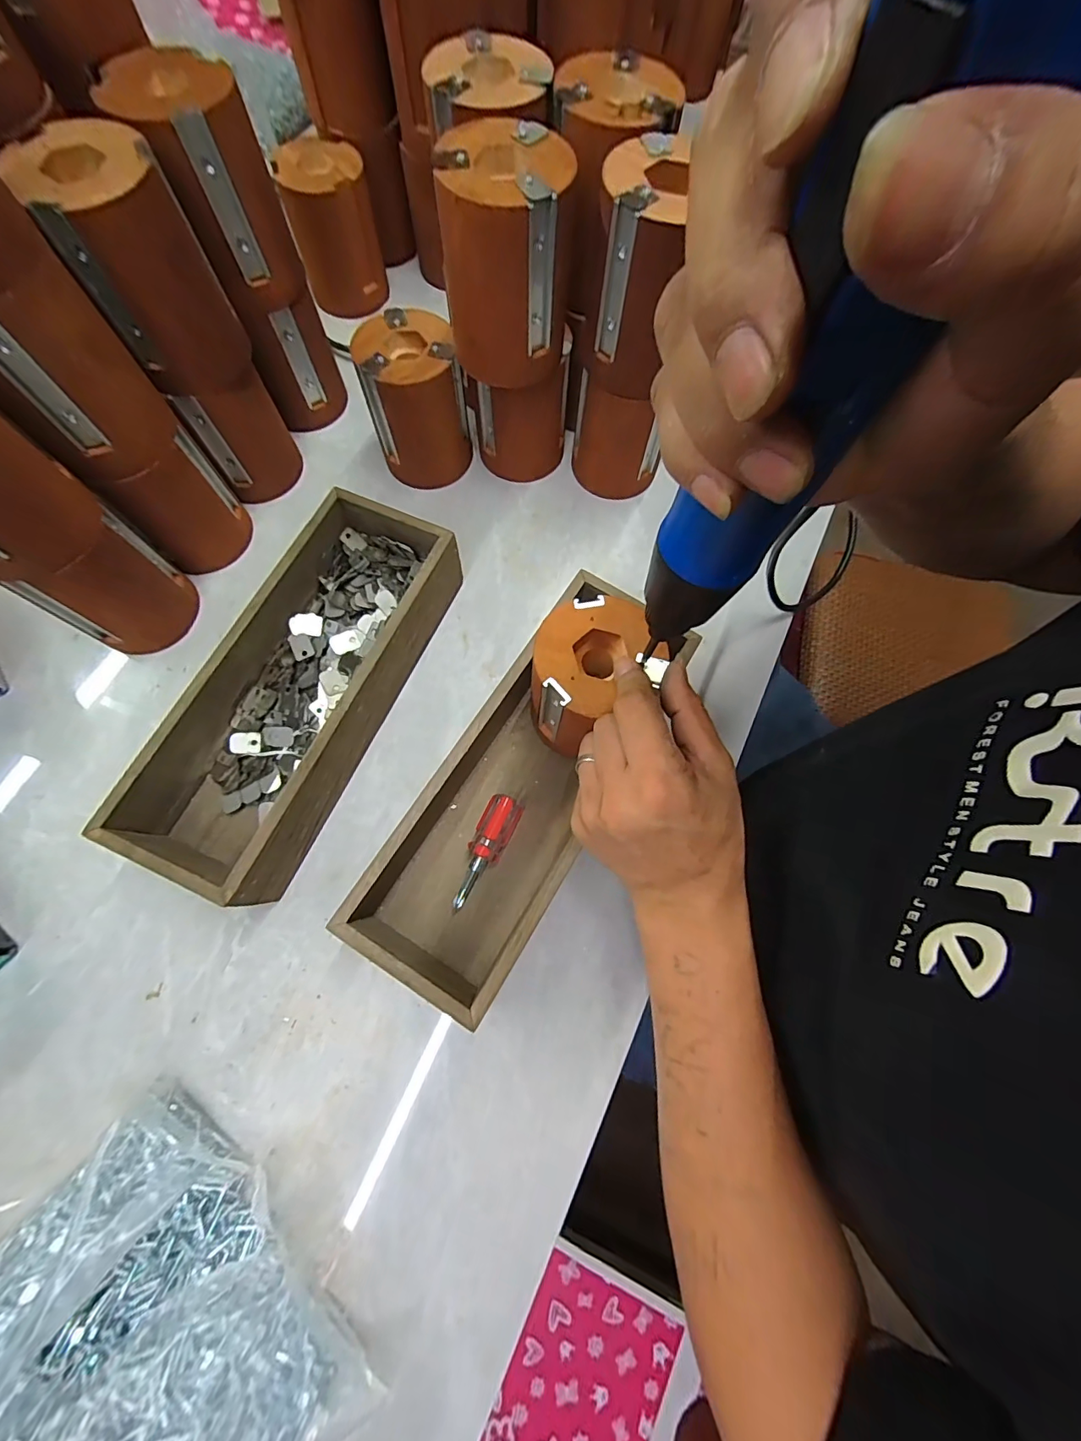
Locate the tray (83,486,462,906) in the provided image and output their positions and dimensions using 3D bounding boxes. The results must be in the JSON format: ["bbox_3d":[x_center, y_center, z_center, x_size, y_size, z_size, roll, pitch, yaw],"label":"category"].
[{"bbox_3d":[-0.168,-0.026,0.349,0.122,0.065,0.278,23,72,6],"label":"tray"}]

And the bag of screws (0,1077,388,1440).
[{"bbox_3d":[-0.225,0.341,0.230,0.187,0.054,0.220,39,75,10],"label":"bag of screws"}]

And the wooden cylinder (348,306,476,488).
[{"bbox_3d":[-0.101,-0.259,0.403,0.076,0.103,0.075,-11,72,-6],"label":"wooden cylinder"}]

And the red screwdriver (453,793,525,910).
[{"bbox_3d":[-0.039,0.088,0.331,0.024,0.024,0.077,26,73,7],"label":"red screwdriver"}]

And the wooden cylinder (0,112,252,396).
[{"bbox_3d":[-0.244,-0.277,0.301,0.074,0.104,0.081,-27,77,-10],"label":"wooden cylinder"}]

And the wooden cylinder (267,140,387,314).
[{"bbox_3d":[-0.198,-0.473,0.471,0.078,0.100,0.071,-18,73,-8],"label":"wooden cylinder"}]

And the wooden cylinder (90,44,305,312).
[{"bbox_3d":[-0.219,-0.354,0.323,0.073,0.100,0.075,-43,80,-13],"label":"wooden cylinder"}]

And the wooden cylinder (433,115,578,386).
[{"bbox_3d":[-0.020,-0.289,0.308,0.076,0.098,0.078,-4,74,-4],"label":"wooden cylinder"}]

